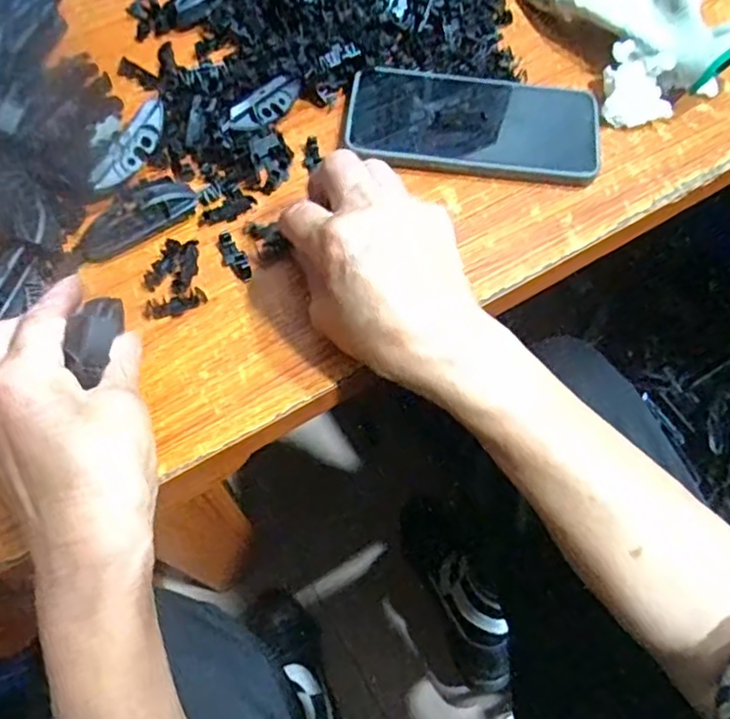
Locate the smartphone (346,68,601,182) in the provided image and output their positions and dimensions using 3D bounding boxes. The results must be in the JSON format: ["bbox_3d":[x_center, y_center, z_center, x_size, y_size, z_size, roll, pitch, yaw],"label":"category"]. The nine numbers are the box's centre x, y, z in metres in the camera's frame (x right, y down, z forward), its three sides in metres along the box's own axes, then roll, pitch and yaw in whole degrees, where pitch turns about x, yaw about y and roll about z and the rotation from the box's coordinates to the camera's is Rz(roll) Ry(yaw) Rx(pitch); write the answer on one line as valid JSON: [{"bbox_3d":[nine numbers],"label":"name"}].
[{"bbox_3d":[0.072,-0.158,0.424,0.161,0.017,0.077,5,65,4],"label":"smartphone"}]

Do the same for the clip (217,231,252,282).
[{"bbox_3d":[-0.079,-0.063,0.386,0.013,0.005,0.036,-32,68,-12],"label":"clip"}]

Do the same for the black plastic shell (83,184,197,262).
[{"bbox_3d":[-0.137,-0.085,0.388,0.071,0.016,0.022,-34,68,-13],"label":"black plastic shell"}]

